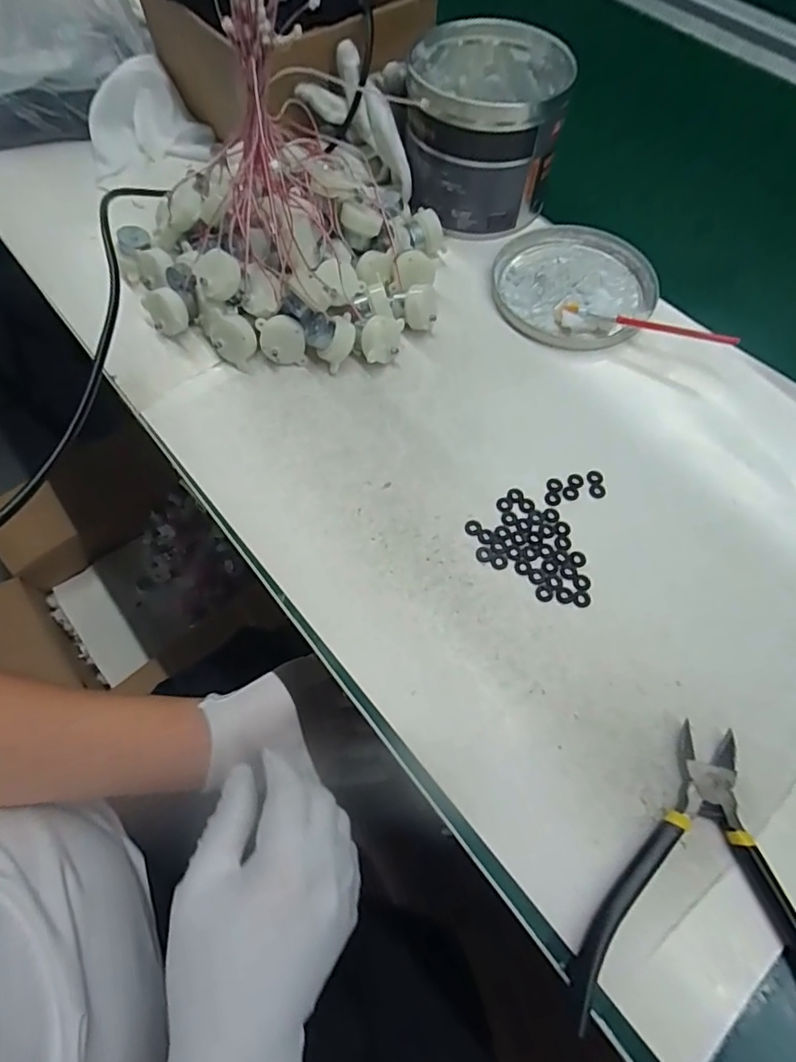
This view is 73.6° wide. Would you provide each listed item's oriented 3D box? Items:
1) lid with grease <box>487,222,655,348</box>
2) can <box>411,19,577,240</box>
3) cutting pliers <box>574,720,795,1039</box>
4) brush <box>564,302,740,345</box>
[{"bbox_3d":[0.145,-0.205,0.437,0.126,0.014,0.129,2,67,-5],"label":"lid with grease"},{"bbox_3d":[0.070,-0.338,0.450,0.122,0.091,0.129,4,63,2],"label":"can"},{"bbox_3d":[0.161,0.184,0.244,0.116,0.010,0.143,37,68,10],"label":"cutting pliers"},{"bbox_3d":[0.193,-0.157,0.410,0.130,0.007,0.014,15,64,6],"label":"brush"}]

